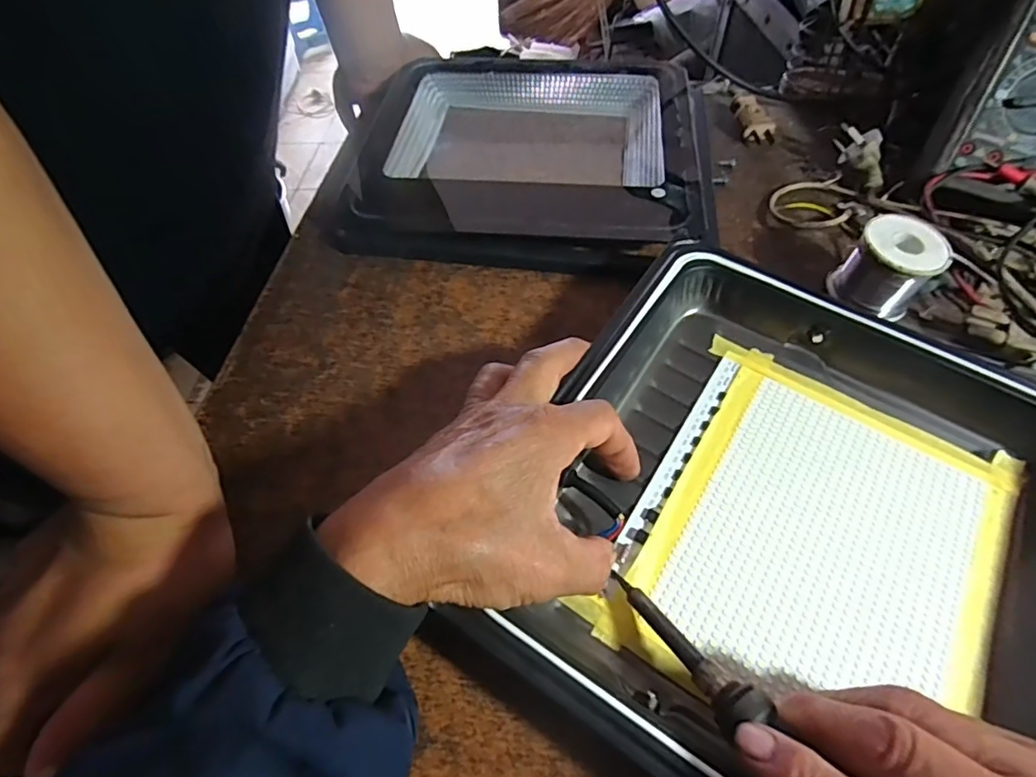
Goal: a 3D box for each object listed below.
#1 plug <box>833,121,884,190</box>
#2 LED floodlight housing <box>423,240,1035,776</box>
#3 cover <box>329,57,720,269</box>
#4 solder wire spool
[{"bbox_3d":[0.283,-0.189,0.455,0.022,0.026,0.061,-16,76,-9],"label":"plug"},{"bbox_3d":[0.144,0.060,0.267,0.252,0.046,0.272,24,58,19],"label":"LED floodlight housing"},{"bbox_3d":[0.013,-0.203,0.474,0.287,0.030,0.272,5,54,7],"label":"cover"},{"bbox_3d":[0.240,-0.079,0.362,0.052,0.052,0.047,31,61,23],"label":"solder wire spool"}]

